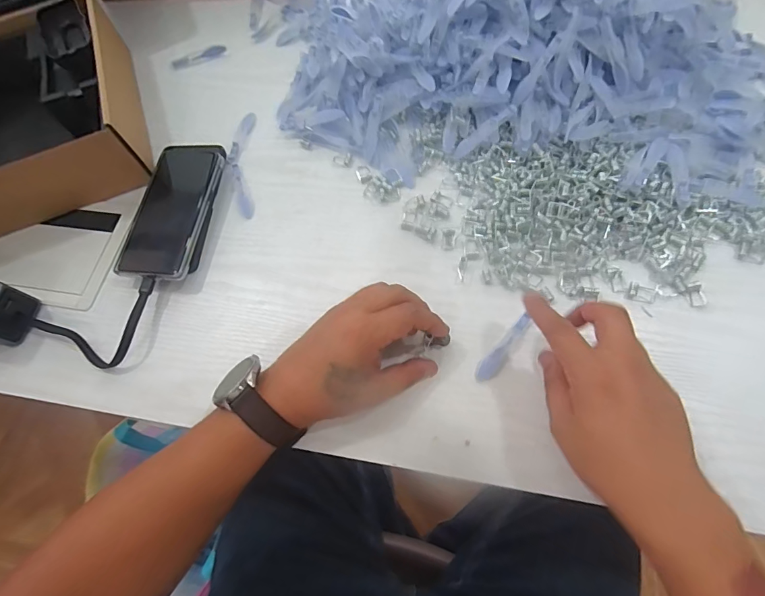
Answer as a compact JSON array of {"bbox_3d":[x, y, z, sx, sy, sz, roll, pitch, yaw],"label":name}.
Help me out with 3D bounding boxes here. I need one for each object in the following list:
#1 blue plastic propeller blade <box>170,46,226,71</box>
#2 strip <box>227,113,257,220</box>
[{"bbox_3d":[-0.256,-0.336,0.584,0.076,0.004,0.025,-28,68,-8],"label":"blue plastic propeller blade"},{"bbox_3d":[-0.168,-0.161,0.499,0.030,0.007,0.158,-7,66,0],"label":"strip"}]

